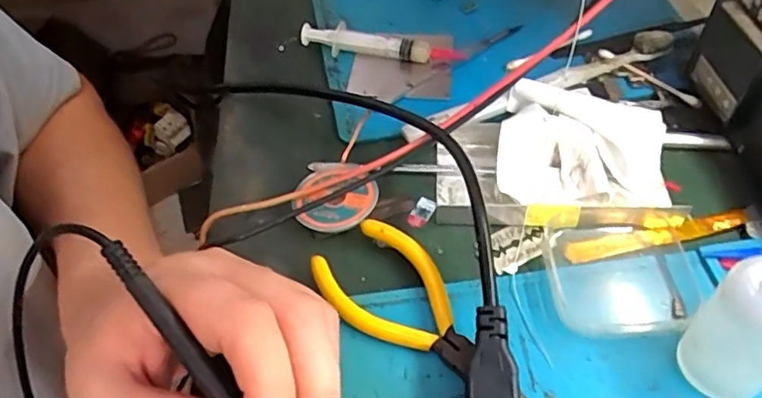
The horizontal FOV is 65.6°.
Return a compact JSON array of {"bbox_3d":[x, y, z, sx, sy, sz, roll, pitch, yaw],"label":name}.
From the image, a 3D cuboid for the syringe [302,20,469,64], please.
[{"bbox_3d":[0.000,-0.104,0.404,0.114,0.019,0.015,10,52,13],"label":"syringe"}]

